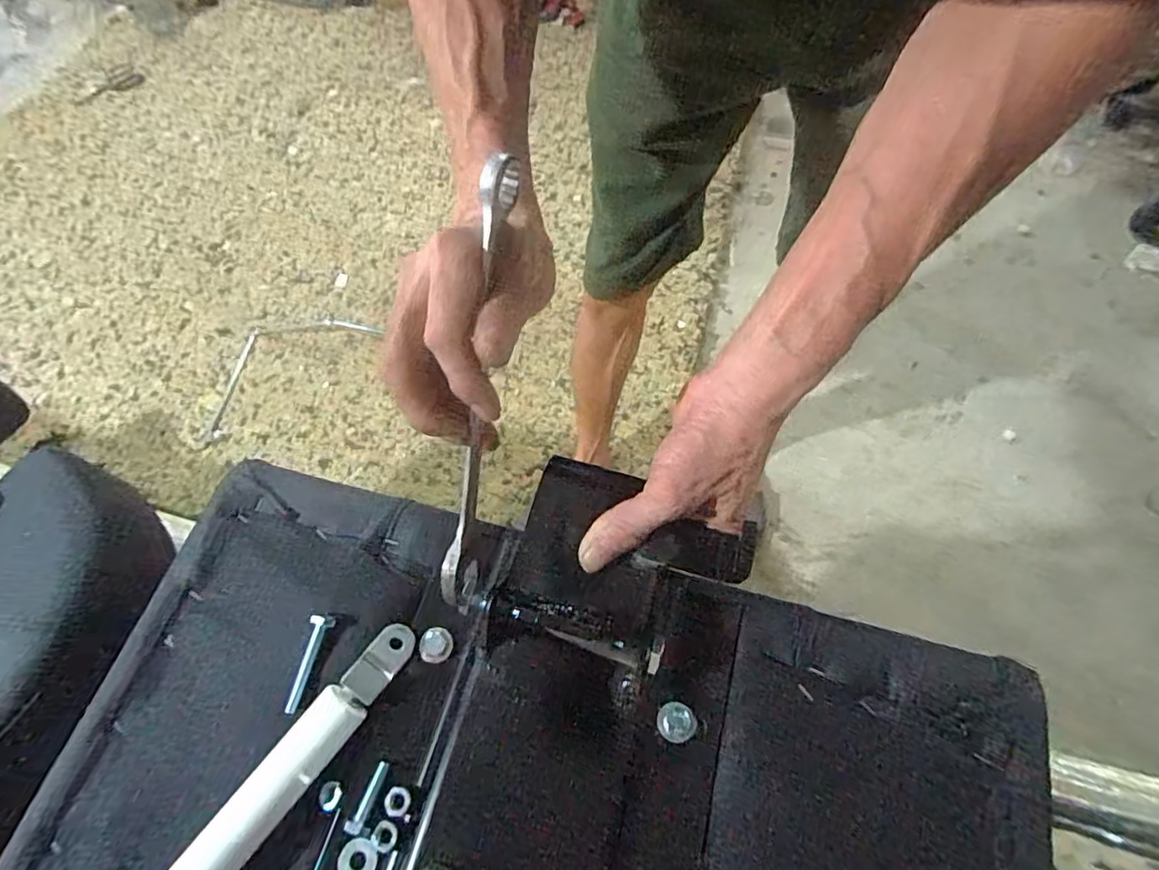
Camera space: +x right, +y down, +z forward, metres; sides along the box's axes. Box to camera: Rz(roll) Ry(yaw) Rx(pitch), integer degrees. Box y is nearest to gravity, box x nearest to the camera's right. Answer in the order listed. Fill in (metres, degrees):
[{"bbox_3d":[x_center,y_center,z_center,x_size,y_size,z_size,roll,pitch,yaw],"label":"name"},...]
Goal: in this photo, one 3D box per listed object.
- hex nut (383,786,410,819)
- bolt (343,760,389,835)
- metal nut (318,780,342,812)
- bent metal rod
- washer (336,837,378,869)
[{"bbox_3d":[-0.092,0.185,0.293,0.013,0.004,0.013,13,66,8],"label":"hex nut"},{"bbox_3d":[-0.106,0.183,0.294,0.008,0.005,0.032,16,53,9],"label":"bolt"},{"bbox_3d":[-0.128,0.184,0.297,0.011,0.004,0.013,7,66,5],"label":"metal nut"},{"bbox_3d":[-0.638,-0.176,1.242,0.383,0.017,0.201,-37,69,-14],"label":"bent metal rod"},{"bbox_3d":[-0.109,0.209,0.284,0.021,0.004,0.018,-33,66,-14],"label":"washer"}]

